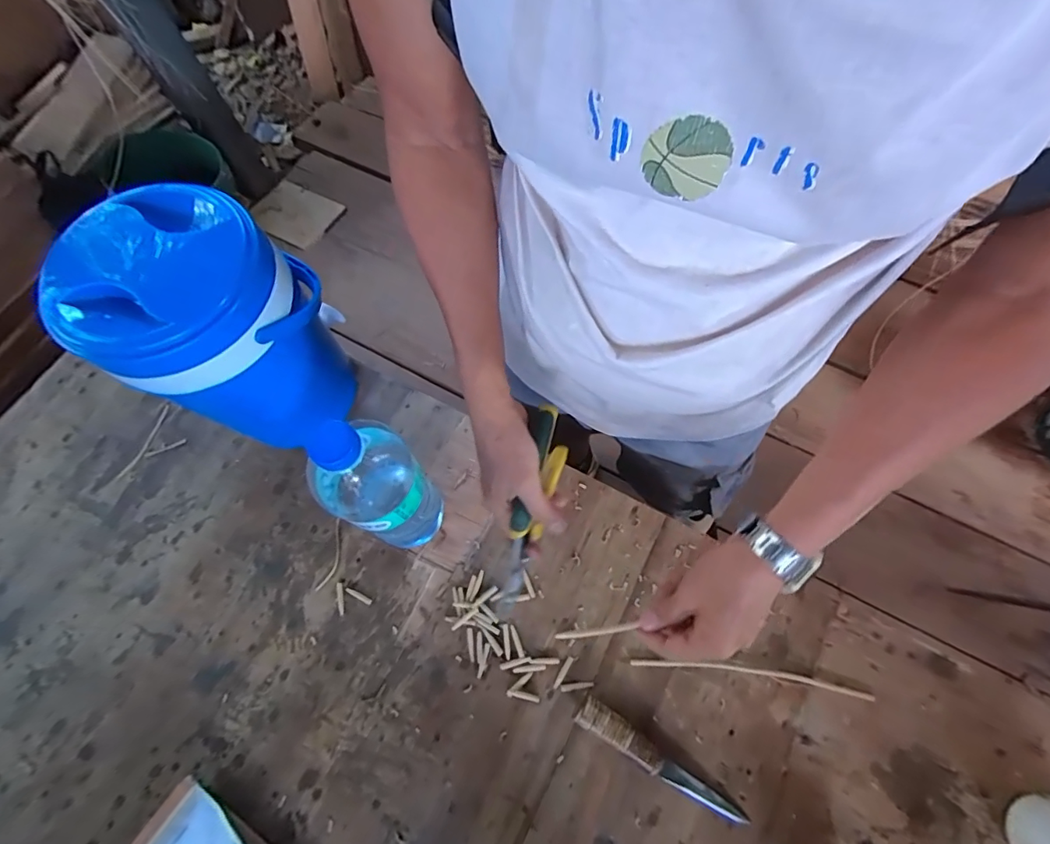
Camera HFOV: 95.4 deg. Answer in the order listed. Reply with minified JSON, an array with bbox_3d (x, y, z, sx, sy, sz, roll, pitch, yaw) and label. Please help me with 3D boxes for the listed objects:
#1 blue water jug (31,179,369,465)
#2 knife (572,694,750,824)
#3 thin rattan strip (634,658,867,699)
[{"bbox_3d":[-0.283,-0.086,0.490,0.160,0.270,0.172,35,74,12],"label":"blue water jug"},{"bbox_3d":[0.131,0.329,0.463,0.179,0.022,0.028,30,74,11],"label":"knife"},{"bbox_3d":[0.230,0.258,0.490,0.235,0.012,0.014,6,70,3],"label":"thin rattan strip"}]

